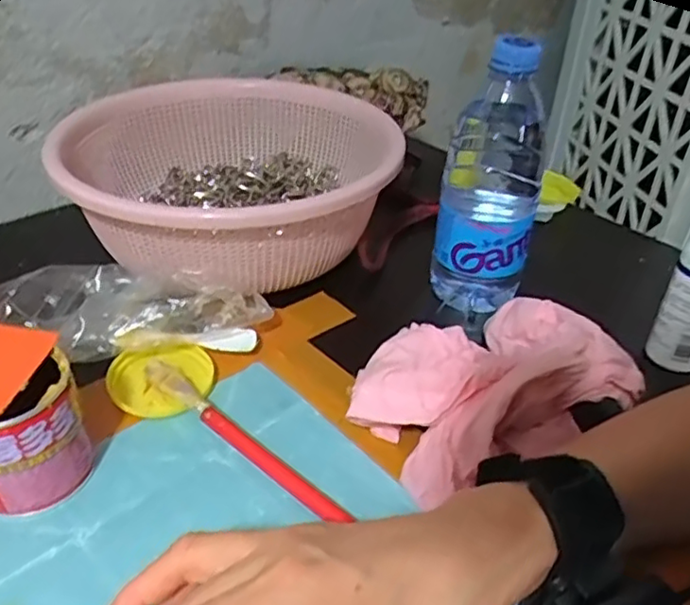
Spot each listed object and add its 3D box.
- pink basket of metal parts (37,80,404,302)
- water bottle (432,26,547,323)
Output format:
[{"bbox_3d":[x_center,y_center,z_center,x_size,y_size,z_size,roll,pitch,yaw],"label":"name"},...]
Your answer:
[{"bbox_3d":[-0.095,-0.105,0.542,0.268,0.088,0.258,1,36,-1],"label":"pink basket of metal parts"},{"bbox_3d":[0.106,-0.086,0.459,0.068,0.190,0.060,9,36,9],"label":"water bottle"}]

